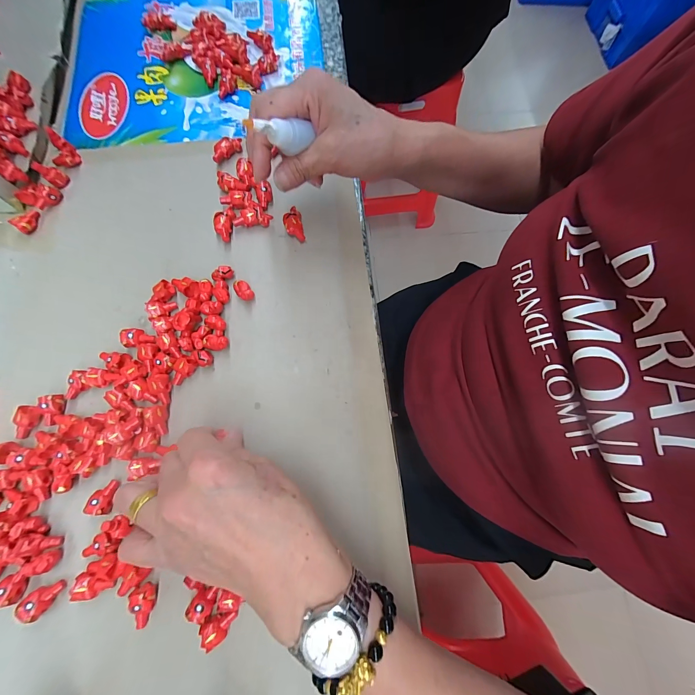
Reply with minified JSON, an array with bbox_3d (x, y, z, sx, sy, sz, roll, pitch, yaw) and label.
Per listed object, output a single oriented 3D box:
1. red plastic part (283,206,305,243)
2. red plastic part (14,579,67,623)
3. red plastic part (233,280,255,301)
[{"bbox_3d":[-0.054,-0.122,0.304,0.018,0.015,0.033,-10,76,-4],"label":"red plastic part"},{"bbox_3d":[-0.215,0.179,0.217,0.023,0.019,0.017,-28,78,-8],"label":"red plastic part"},{"bbox_3d":[-0.096,-0.052,0.283,0.013,0.015,0.018,-38,79,-10],"label":"red plastic part"}]

